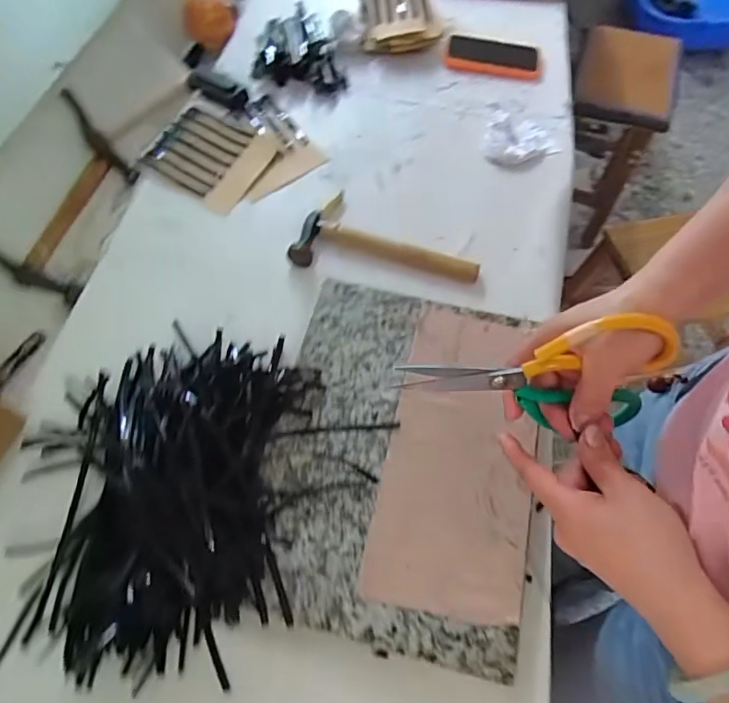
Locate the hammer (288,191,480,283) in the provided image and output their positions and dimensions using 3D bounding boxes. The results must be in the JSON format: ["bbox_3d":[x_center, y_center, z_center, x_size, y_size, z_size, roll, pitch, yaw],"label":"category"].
[{"bbox_3d":[0.032,-0.156,0.710,0.248,0.029,0.126,8,60,3],"label":"hammer"}]

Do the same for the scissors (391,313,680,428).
[{"bbox_3d":[0.124,0.022,0.385,0.192,0.098,0.034,-5,60,4],"label":"scissors"}]

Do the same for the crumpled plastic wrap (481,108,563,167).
[{"bbox_3d":[0.244,-0.336,0.807,0.107,0.026,0.132,17,62,9],"label":"crumpled plastic wrap"}]

